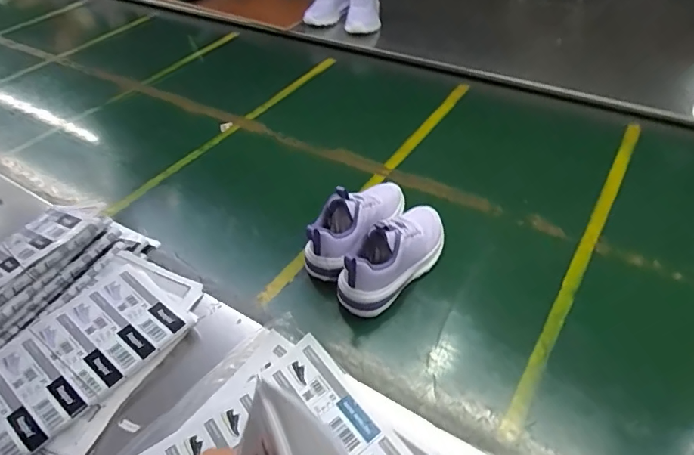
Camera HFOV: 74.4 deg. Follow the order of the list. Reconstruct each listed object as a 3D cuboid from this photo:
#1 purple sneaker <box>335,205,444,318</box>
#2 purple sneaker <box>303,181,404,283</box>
[{"bbox_3d":[0.068,0.027,0.633,0.072,0.096,0.195,31,55,30],"label":"purple sneaker"},{"bbox_3d":[0.021,-0.015,0.679,0.079,0.093,0.201,25,52,27],"label":"purple sneaker"}]

